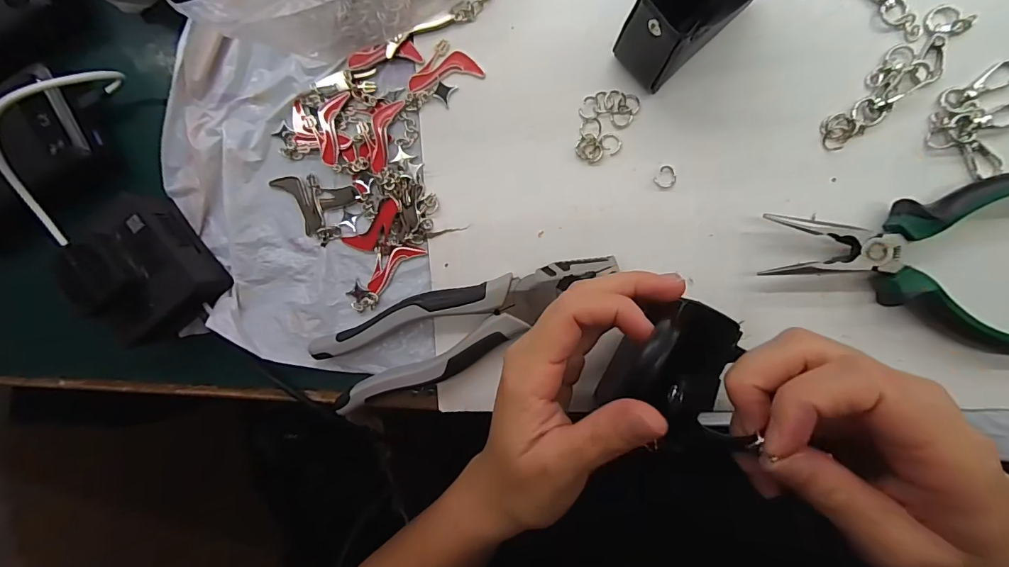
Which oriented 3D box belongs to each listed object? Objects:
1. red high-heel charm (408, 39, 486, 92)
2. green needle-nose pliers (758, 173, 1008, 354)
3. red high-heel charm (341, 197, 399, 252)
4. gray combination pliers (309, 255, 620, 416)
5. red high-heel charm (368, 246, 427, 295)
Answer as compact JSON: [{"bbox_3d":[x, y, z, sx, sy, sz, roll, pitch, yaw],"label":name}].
[{"bbox_3d":[-0.037,-0.135,0.263,0.046,0.004,0.025,-9,95,6],"label":"red high-heel charm"},{"bbox_3d":[0.224,-0.018,0.234,0.146,0.024,0.095,7,97,5],"label":"green needle-nose pliers"},{"bbox_3d":[-0.083,-0.035,0.276,0.046,0.006,0.018,-36,92,8],"label":"red high-heel charm"},{"bbox_3d":[-0.024,0.026,0.270,0.190,0.018,0.053,-20,94,7],"label":"gray combination pliers"},{"bbox_3d":[-0.075,-0.013,0.282,0.045,0.006,0.020,-39,91,8],"label":"red high-heel charm"}]

